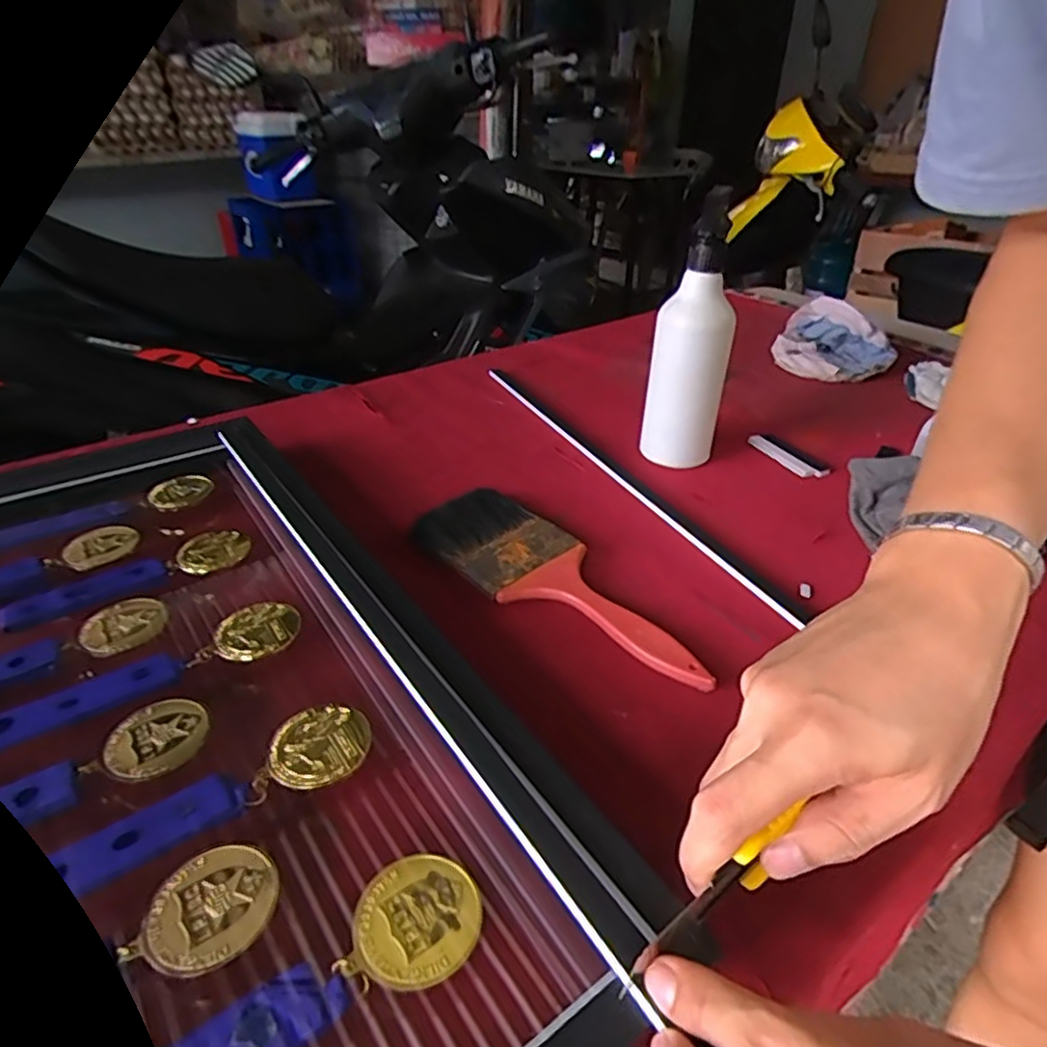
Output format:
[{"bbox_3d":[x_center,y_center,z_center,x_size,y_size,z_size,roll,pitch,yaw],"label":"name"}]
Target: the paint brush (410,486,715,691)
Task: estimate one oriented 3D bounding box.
[{"bbox_3d":[0.024,0.040,0.456,0.087,0.019,0.248,-29,42,-35],"label":"paint brush"}]

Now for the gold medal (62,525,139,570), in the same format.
[{"bbox_3d":[-0.304,0.016,0.461,0.042,0.008,0.045,-1,34,1],"label":"gold medal"}]

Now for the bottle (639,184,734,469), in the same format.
[{"bbox_3d":[0.148,-0.156,0.574,0.058,0.229,0.058,-19,37,-28],"label":"bottle"}]

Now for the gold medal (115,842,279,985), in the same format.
[{"bbox_3d":[-0.124,0.151,0.253,0.046,0.004,0.050,15,35,21],"label":"gold medal"}]

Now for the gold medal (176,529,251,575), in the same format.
[{"bbox_3d":[-0.220,0.019,0.455,0.047,0.005,0.041,-23,48,-24],"label":"gold medal"}]

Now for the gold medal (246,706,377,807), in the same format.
[{"bbox_3d":[-0.103,0.113,0.320,0.048,0.007,0.052,4,35,0],"label":"gold medal"}]

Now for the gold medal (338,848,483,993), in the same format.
[{"bbox_3d":[-0.042,0.156,0.253,0.047,0.004,0.049,8,36,12],"label":"gold medal"}]

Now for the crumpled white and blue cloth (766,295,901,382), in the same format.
[{"bbox_3d":[0.402,-0.236,0.829,0.144,0.071,0.113,16,36,22],"label":"crumpled white and blue cloth"}]

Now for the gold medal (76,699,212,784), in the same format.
[{"bbox_3d":[-0.185,0.107,0.322,0.048,0.005,0.046,4,35,6],"label":"gold medal"}]

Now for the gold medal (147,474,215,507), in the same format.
[{"bbox_3d":[-0.283,-0.029,0.528,0.047,0.008,0.044,-20,38,-25],"label":"gold medal"}]

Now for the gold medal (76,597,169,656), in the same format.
[{"bbox_3d":[-0.244,0.062,0.391,0.046,0.007,0.044,-19,37,-28],"label":"gold medal"}]

